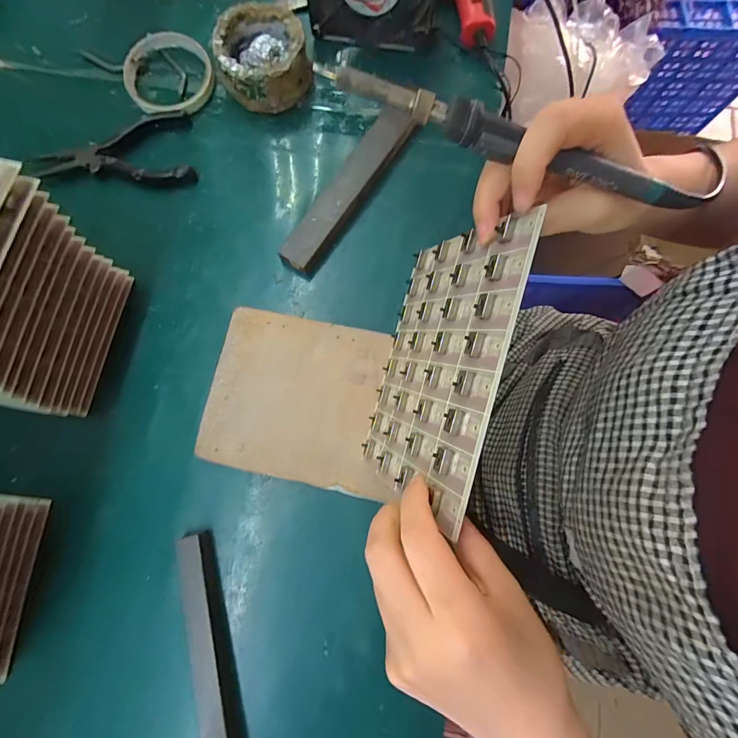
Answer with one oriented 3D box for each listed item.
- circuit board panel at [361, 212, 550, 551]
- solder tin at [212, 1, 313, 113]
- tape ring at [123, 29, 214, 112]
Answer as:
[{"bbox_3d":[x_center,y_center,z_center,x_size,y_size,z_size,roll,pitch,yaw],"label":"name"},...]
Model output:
[{"bbox_3d":[0.039,-0.005,0.230,0.009,0.114,0.159,15,90,-24],"label":"circuit board panel"},{"bbox_3d":[-0.099,-0.295,0.353,0.082,0.039,0.081,5,79,1],"label":"solder tin"},{"bbox_3d":[-0.201,-0.292,0.365,0.095,0.013,0.083,42,82,8],"label":"tape ring"}]

